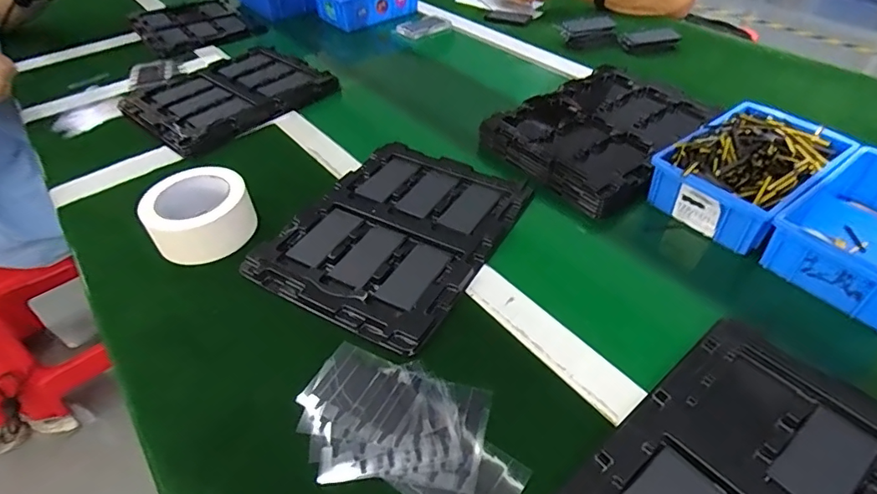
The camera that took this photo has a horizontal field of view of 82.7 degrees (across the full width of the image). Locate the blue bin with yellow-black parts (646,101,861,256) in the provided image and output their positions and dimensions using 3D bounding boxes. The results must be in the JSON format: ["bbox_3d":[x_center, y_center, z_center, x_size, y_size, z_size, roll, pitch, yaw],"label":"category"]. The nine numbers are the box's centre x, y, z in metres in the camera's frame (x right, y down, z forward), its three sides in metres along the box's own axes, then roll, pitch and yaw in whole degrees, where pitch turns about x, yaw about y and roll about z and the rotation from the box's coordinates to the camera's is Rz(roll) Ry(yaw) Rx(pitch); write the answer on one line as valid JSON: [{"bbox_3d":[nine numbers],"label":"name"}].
[{"bbox_3d":[0.356,-0.092,0.569,0.196,0.067,0.136,-30,51,-24],"label":"blue bin with yellow-black parts"}]

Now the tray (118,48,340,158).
[{"bbox_3d":[-0.335,-0.257,0.806,0.291,0.025,0.219,-34,52,-27],"label":"tray"}]

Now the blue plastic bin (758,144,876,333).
[{"bbox_3d":[0.443,-0.017,0.501,0.205,0.057,0.131,-30,51,-24],"label":"blue plastic bin"}]

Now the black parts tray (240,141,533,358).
[{"bbox_3d":[-0.046,-0.022,0.565,0.219,0.014,0.274,21,50,23],"label":"black parts tray"}]

